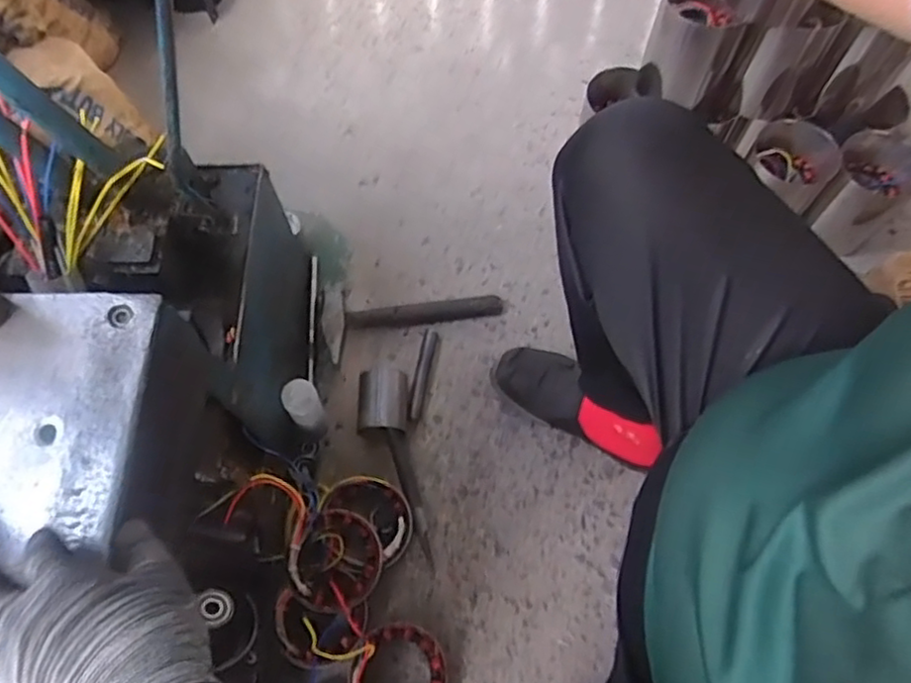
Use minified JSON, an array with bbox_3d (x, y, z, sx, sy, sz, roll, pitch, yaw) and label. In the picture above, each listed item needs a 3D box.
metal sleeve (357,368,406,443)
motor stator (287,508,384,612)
[{"bbox_3d":[-0.100,0.088,0.900,0.068,0.066,0.088,-1,66,1],"label":"metal sleeve"},{"bbox_3d":[-0.145,0.269,0.794,0.107,0.047,0.113,0,66,0],"label":"motor stator"}]

